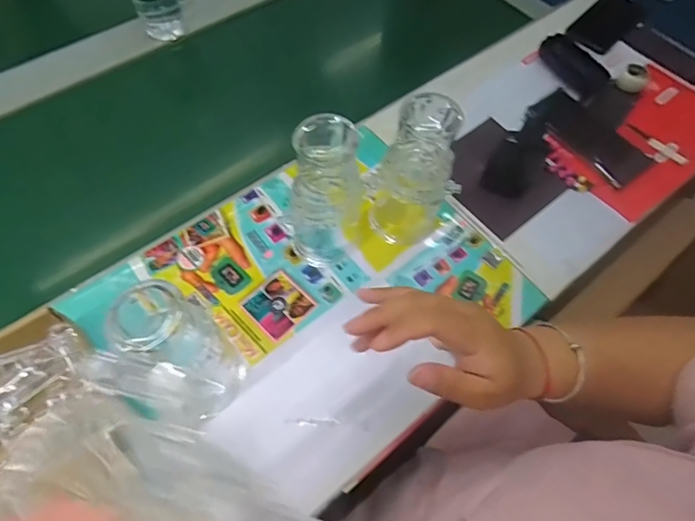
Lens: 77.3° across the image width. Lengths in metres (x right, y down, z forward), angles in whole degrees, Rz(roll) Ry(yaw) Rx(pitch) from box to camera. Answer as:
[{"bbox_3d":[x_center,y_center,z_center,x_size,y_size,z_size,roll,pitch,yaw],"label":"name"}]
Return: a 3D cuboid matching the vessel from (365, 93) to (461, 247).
[{"bbox_3d":[0.073,-0.086,0.449,0.077,0.171,0.067,-38,71,-20],"label":"vessel"}]

